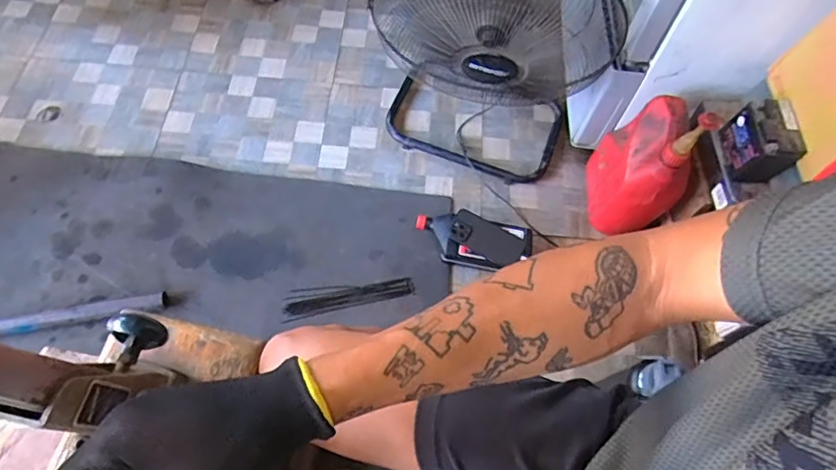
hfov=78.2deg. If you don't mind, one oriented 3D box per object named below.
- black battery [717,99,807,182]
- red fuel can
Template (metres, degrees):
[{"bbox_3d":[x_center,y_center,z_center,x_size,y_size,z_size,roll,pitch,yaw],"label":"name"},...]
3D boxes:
[{"bbox_3d":[0.608,-0.167,0.919,0.069,0.106,0.122,-3,64,-4],"label":"black battery"},{"bbox_3d":[0.465,-0.156,1.074,0.136,0.379,0.213,10,64,2],"label":"red fuel can"}]

